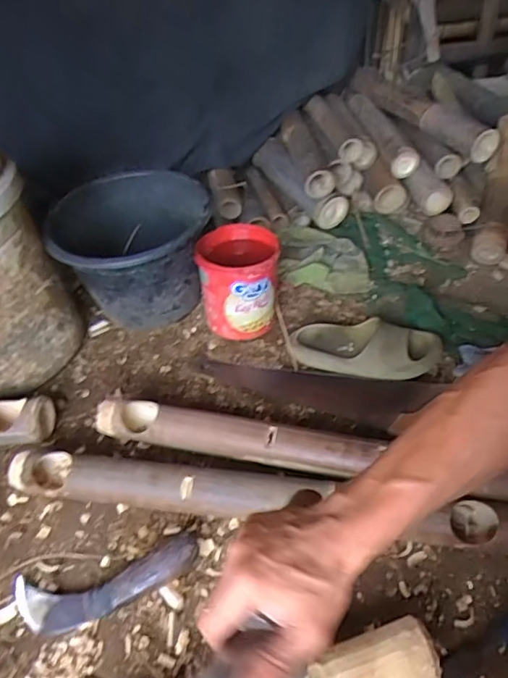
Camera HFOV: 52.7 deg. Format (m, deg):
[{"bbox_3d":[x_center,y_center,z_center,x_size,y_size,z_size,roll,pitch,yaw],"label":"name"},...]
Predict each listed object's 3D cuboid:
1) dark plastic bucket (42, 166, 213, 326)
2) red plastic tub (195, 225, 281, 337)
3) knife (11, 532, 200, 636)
[{"bbox_3d":[-0.208,-0.149,0.934,0.263,0.208,0.231,-10,43,-5],"label":"dark plastic bucket"},{"bbox_3d":[-0.025,-0.106,0.919,0.135,0.152,0.147,-3,43,3],"label":"red plastic tub"},{"bbox_3d":[-0.178,0.288,0.621,0.221,0.041,0.077,-15,44,-10],"label":"knife"}]

